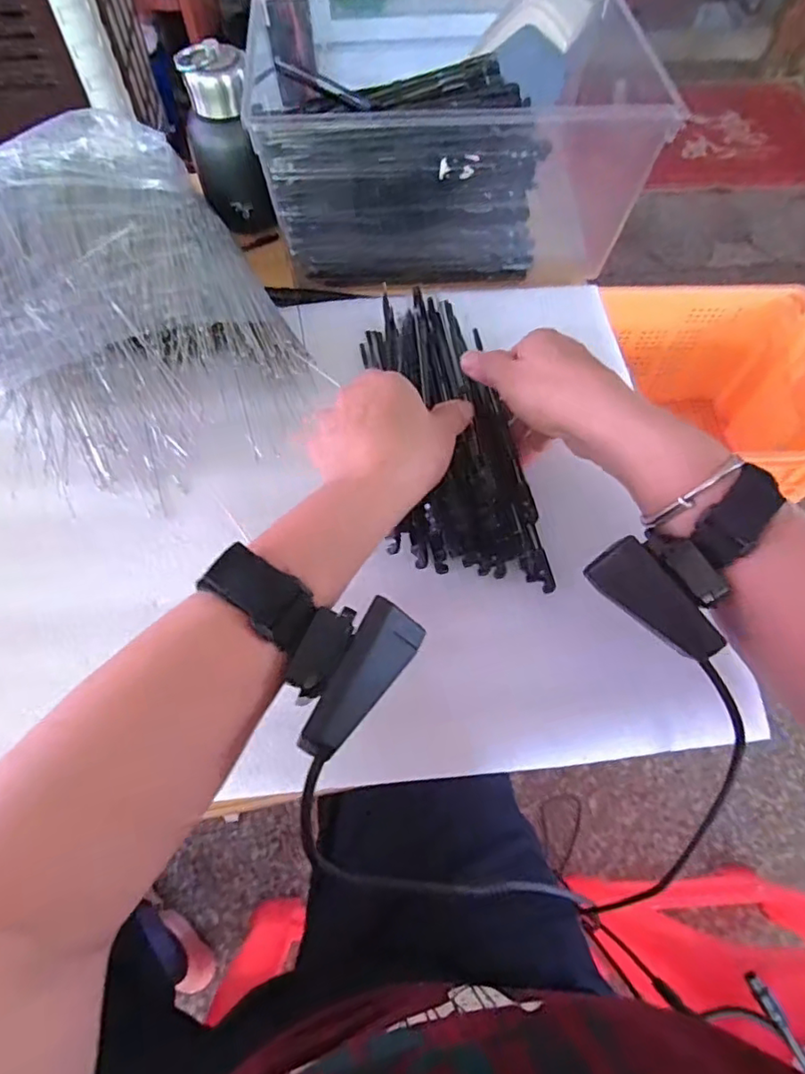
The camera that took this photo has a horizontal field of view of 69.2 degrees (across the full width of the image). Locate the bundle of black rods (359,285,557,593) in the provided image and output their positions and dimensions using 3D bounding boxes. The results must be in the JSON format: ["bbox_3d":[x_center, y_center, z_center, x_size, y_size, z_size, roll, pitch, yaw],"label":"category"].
[{"bbox_3d":[0.024,-0.081,0.406,0.091,0.046,0.252,-12,61,-7],"label":"bundle of black rods"}]

